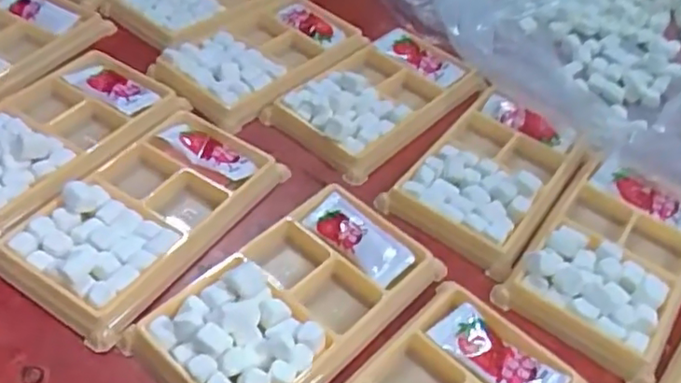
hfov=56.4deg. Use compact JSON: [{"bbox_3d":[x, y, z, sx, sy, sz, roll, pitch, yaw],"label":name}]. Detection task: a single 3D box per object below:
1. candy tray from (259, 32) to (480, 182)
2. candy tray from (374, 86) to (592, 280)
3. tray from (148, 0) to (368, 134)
[{"bbox_3d":[0.025,-0.063,0.405,0.080,0.019,0.132,36,52,25],"label":"candy tray"},{"bbox_3d":[0.089,-0.012,0.367,0.076,0.015,0.127,31,51,21],"label":"candy tray"},{"bbox_3d":[-0.054,-0.091,0.422,0.083,0.016,0.139,30,50,21],"label":"tray"}]

